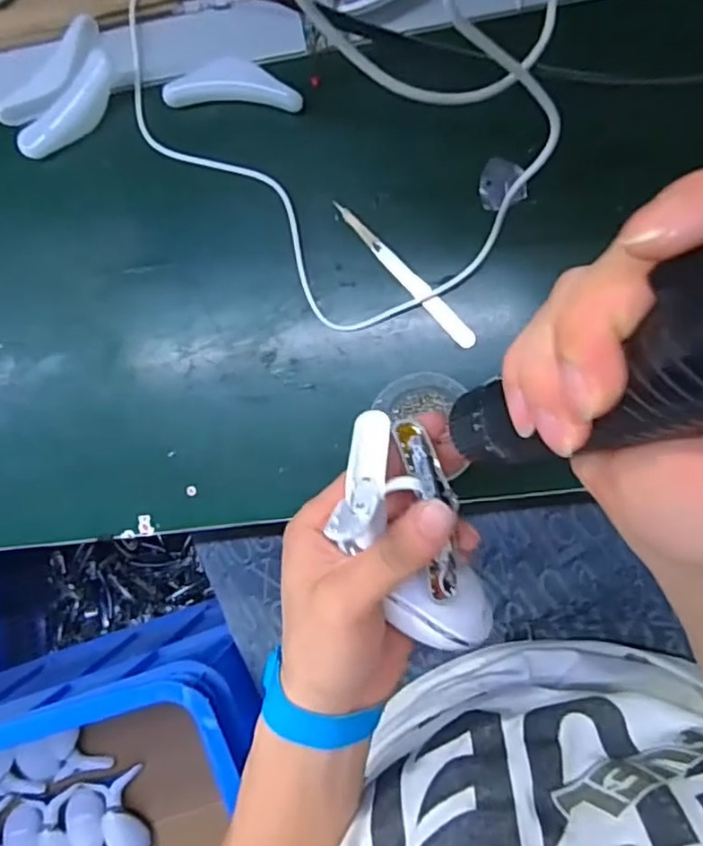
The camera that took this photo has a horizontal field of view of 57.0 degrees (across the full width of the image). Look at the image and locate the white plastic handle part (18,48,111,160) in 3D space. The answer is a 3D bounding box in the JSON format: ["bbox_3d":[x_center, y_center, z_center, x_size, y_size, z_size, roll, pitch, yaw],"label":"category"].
[{"bbox_3d":[-0.185,-0.206,0.431,0.081,0.019,0.025,-40,86,8],"label":"white plastic handle part"}]

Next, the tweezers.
[{"bbox_3d":[0.034,-0.096,0.415,0.012,0.004,0.124,-43,86,8],"label":"tweezers"}]

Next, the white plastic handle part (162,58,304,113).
[{"bbox_3d":[-0.076,-0.216,0.414,0.087,0.023,0.026,4,93,8],"label":"white plastic handle part"}]

